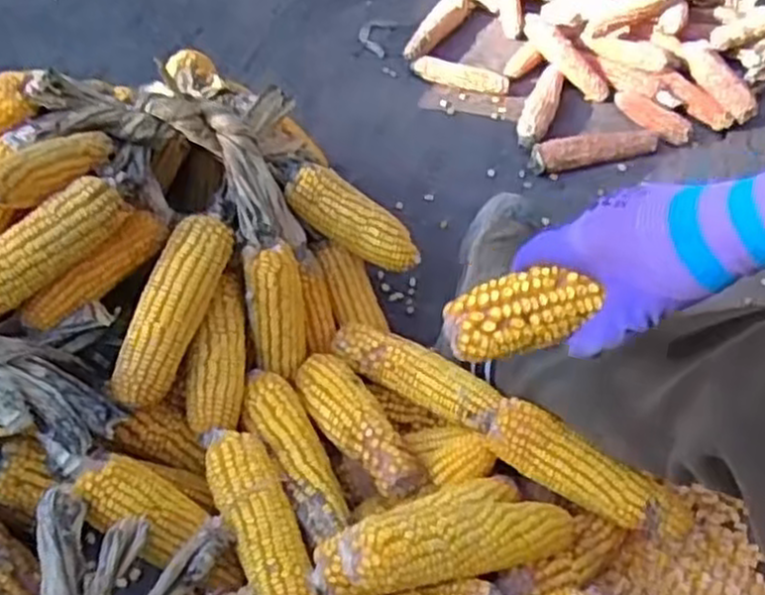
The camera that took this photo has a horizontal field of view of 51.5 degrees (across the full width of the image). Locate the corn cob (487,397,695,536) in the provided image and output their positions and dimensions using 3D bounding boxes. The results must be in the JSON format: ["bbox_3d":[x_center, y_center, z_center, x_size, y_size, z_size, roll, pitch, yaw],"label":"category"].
[{"bbox_3d":[0.183,0.153,0.697,0.189,0.043,0.045,29,54,2],"label":"corn cob"}]

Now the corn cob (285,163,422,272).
[{"bbox_3d":[-0.030,-0.081,0.840,0.159,0.054,0.042,34,51,-13],"label":"corn cob"}]

